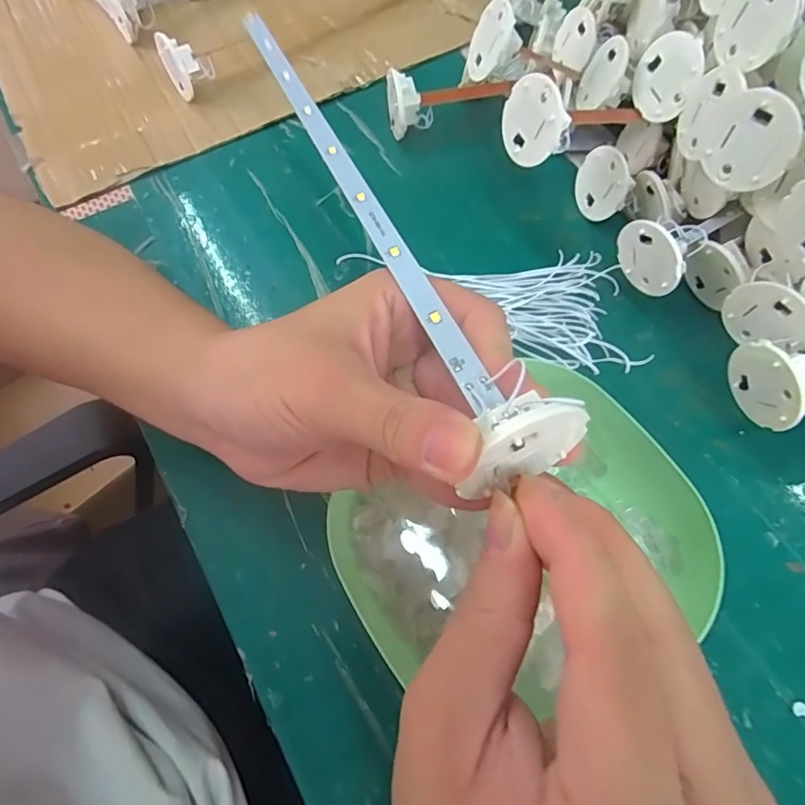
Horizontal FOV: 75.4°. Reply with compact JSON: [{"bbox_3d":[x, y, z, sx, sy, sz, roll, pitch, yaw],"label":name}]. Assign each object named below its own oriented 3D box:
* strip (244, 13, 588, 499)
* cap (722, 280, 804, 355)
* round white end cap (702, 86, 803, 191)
[{"bbox_3d":[-0.025,-0.095,0.206,0.031,0.030,0.290,-22,58,-11],"label":"strip"},{"bbox_3d":[0.166,-0.040,0.237,0.004,0.033,0.037,-34,33,-21],"label":"cap"},{"bbox_3d":[0.147,-0.108,0.219,0.008,0.037,0.033,-33,70,-15],"label":"round white end cap"}]

